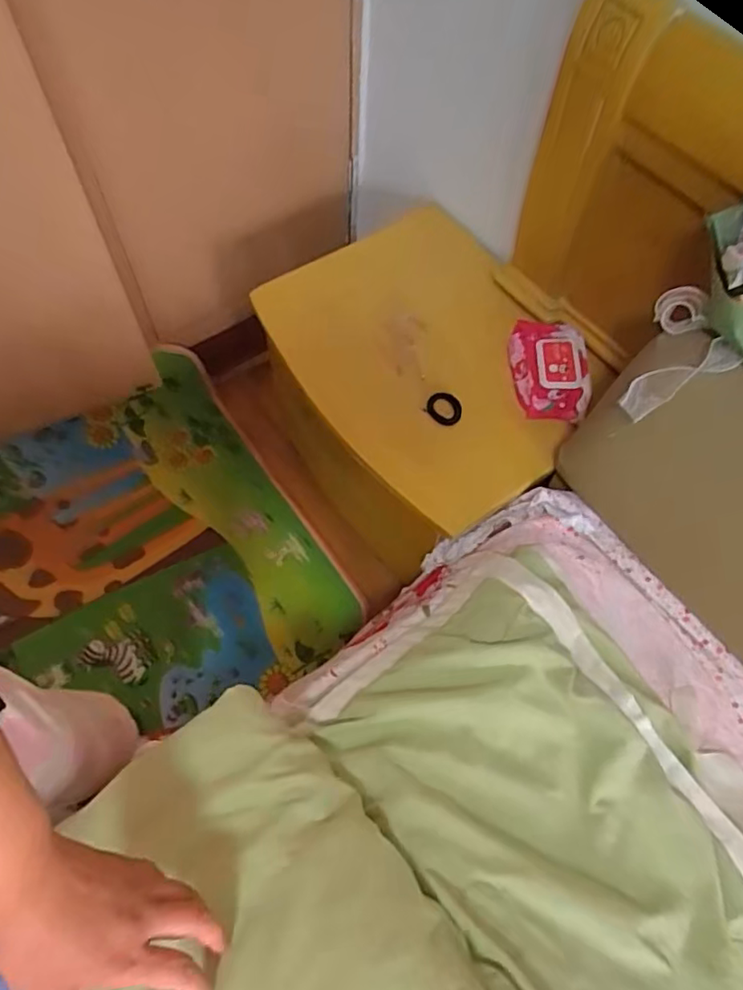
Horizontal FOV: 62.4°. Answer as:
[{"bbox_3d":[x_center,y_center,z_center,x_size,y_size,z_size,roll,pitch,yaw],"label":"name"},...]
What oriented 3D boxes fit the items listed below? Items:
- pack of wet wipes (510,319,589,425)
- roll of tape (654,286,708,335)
[{"bbox_3d":[0.270,-0.191,0.934,0.115,0.030,0.170,2,62,0],"label":"pack of wet wipes"},{"bbox_3d":[0.340,-0.202,0.672,0.056,0.048,0.017,8,30,46],"label":"roll of tape"}]

